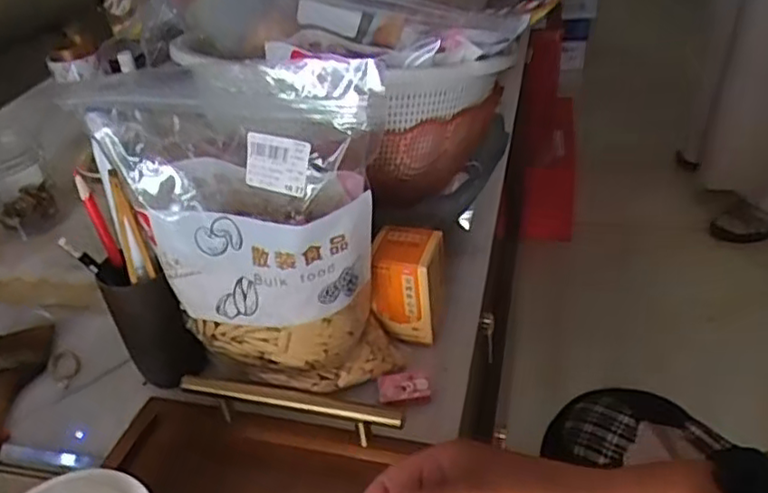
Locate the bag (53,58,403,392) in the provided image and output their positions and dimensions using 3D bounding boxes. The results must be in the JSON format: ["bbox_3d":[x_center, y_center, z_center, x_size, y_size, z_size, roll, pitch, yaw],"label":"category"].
[{"bbox_3d":[-0.082,0.001,0.431,0.181,0.238,0.077,-1,35,8],"label":"bag"}]

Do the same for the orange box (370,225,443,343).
[{"bbox_3d":[0.020,0.032,0.509,0.050,0.083,0.048,2,36,13],"label":"orange box"}]

